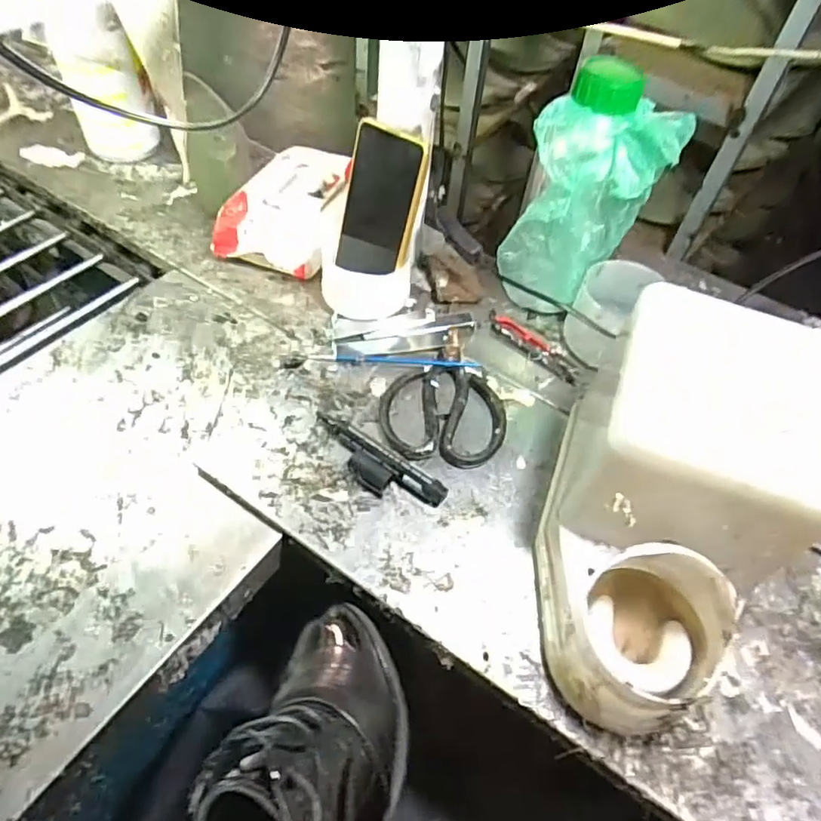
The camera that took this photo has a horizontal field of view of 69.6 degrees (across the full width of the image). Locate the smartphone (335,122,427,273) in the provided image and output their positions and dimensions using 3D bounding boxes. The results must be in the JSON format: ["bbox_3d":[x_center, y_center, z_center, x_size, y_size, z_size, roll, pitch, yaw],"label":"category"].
[{"bbox_3d":[-0.030,-0.189,0.543,0.074,0.134,0.012,29,35,16],"label":"smartphone"}]

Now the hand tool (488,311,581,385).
[{"bbox_3d":[0.121,-0.066,0.575,0.111,0.007,0.029,38,58,22],"label":"hand tool"}]

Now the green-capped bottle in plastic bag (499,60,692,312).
[{"bbox_3d":[0.156,-0.181,0.537,0.116,0.215,0.088,24,54,13],"label":"green-capped bottle in plastic bag"}]

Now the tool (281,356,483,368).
[{"bbox_3d":[-0.027,-0.045,0.547,0.182,0.010,0.014,2,52,-4],"label":"tool"}]

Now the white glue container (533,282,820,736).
[{"bbox_3d":[0.168,0.061,0.387,0.138,0.163,0.248,20,53,10],"label":"white glue container"}]

